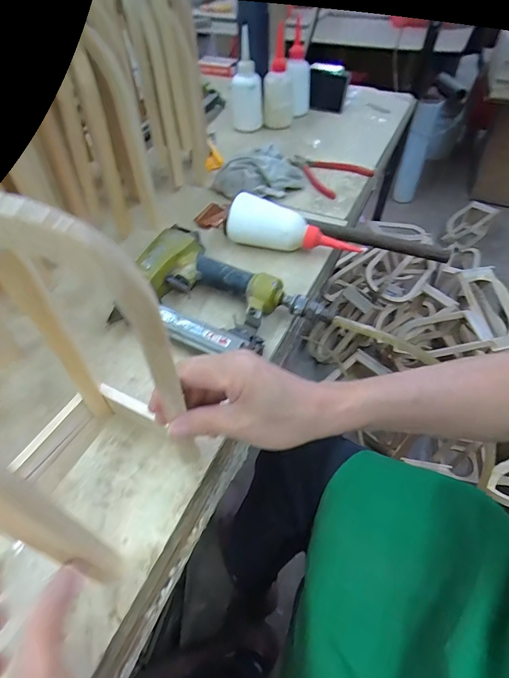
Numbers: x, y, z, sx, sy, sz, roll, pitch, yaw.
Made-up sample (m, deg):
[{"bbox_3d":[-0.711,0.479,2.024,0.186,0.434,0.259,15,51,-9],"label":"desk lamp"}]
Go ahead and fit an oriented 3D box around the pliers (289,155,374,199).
[{"bbox_3d":[0.124,-0.300,0.664,0.106,0.021,0.151,-28,55,-22],"label":"pliers"}]

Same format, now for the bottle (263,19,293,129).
[{"bbox_3d":[0.052,-0.540,0.785,0.061,0.169,0.058,3,49,3],"label":"bottle"}]

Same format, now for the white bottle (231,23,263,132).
[{"bbox_3d":[-0.013,-0.513,0.771,0.064,0.157,0.050,-4,49,-4],"label":"white bottle"}]

